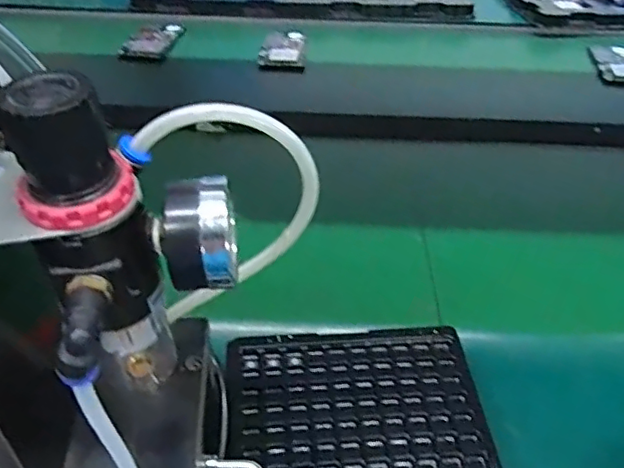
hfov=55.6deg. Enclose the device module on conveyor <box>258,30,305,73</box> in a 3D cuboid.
[{"bbox_3d":[-0.044,-0.275,0.878,0.065,0.014,0.114,1,41,-1],"label":"device module on conveyor"}]

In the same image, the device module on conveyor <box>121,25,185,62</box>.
[{"bbox_3d":[-0.238,-0.289,0.888,0.064,0.018,0.121,4,41,3],"label":"device module on conveyor"}]

